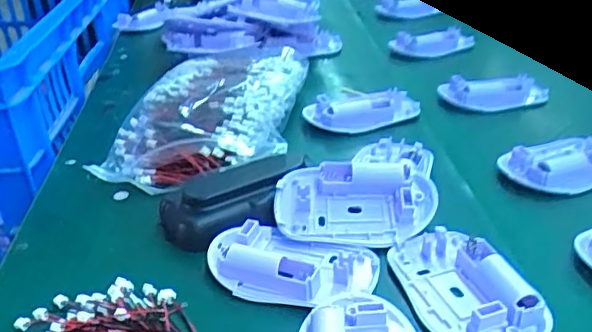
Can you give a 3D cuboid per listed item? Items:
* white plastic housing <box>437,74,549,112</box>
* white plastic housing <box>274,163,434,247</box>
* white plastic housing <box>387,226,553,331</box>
[{"bbox_3d":[0.172,-0.061,0.520,0.088,0.027,0.036,-1,30,4],"label":"white plastic housing"},{"bbox_3d":[0.035,0.021,0.360,0.094,0.031,0.046,2,30,9],"label":"white plastic housing"},{"bbox_3d":[0.084,0.060,0.307,0.049,0.021,0.090,-13,31,-17],"label":"white plastic housing"}]

